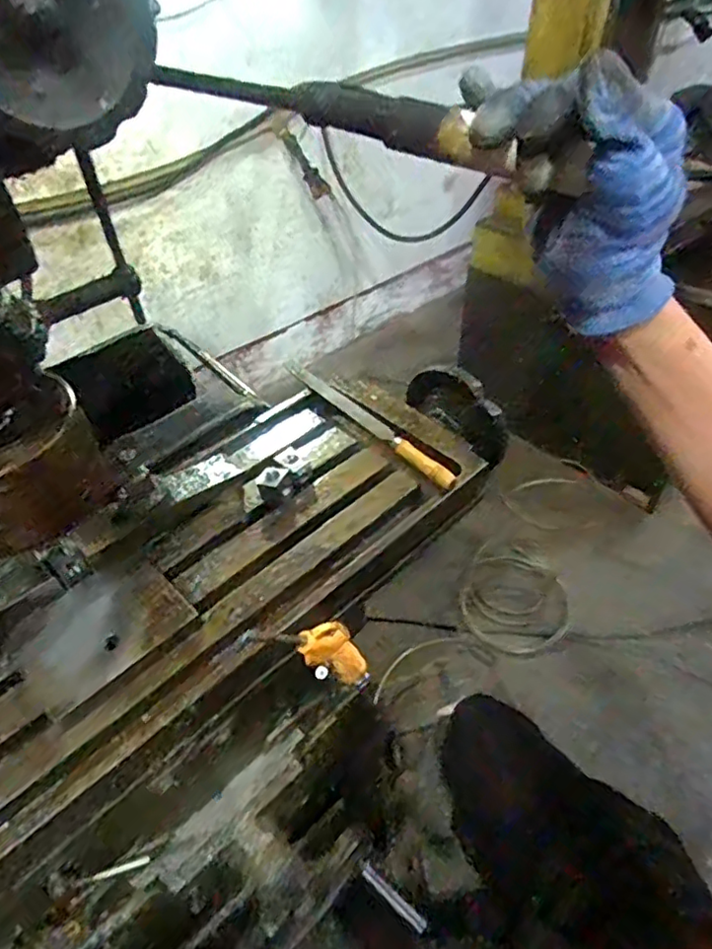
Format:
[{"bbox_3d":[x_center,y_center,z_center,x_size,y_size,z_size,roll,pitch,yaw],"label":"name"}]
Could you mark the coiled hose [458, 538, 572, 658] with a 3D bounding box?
[{"bbox_3d":[0.405,0.304,1.555,0.259,0.022,0.316,17,48,18],"label":"coiled hose"}]

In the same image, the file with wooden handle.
[{"bbox_3d":[0.010,-0.066,0.718,0.026,0.025,0.292,-31,52,-27],"label":"file with wooden handle"}]

